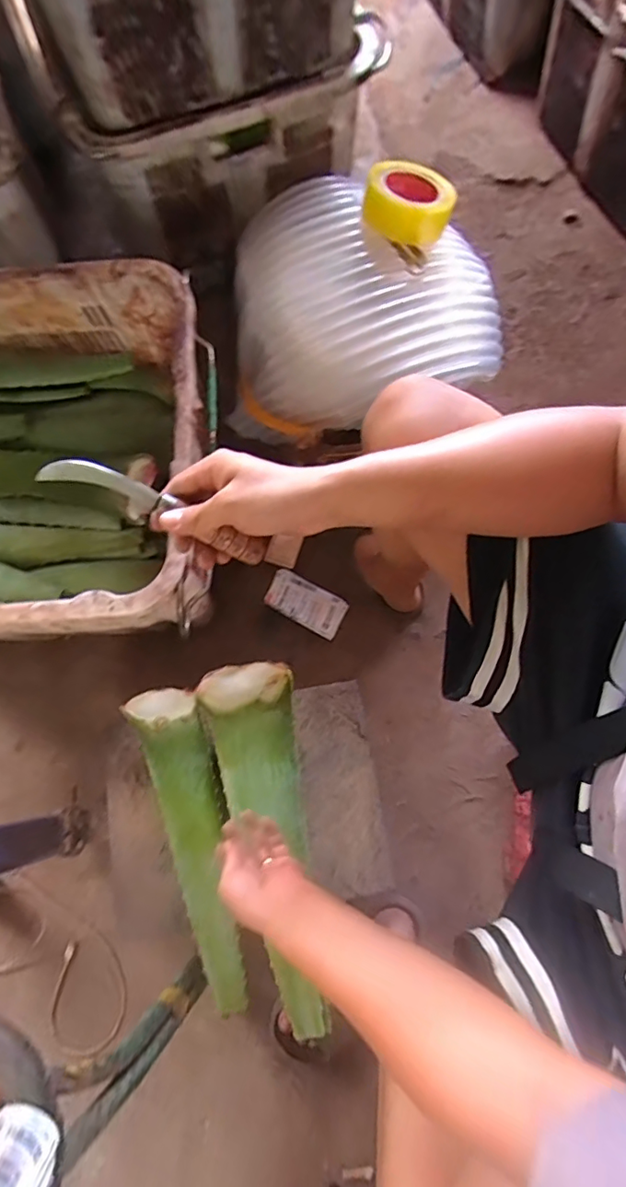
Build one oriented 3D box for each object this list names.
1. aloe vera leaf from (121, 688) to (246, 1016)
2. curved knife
[{"bbox_3d":[-0.153,0.335,0.728,0.091,0.047,0.414,-20,77,-3],"label":"aloe vera leaf"},{"bbox_3d":[-0.121,-0.065,0.423,0.180,0.025,0.024,25,78,-19],"label":"curved knife"}]

